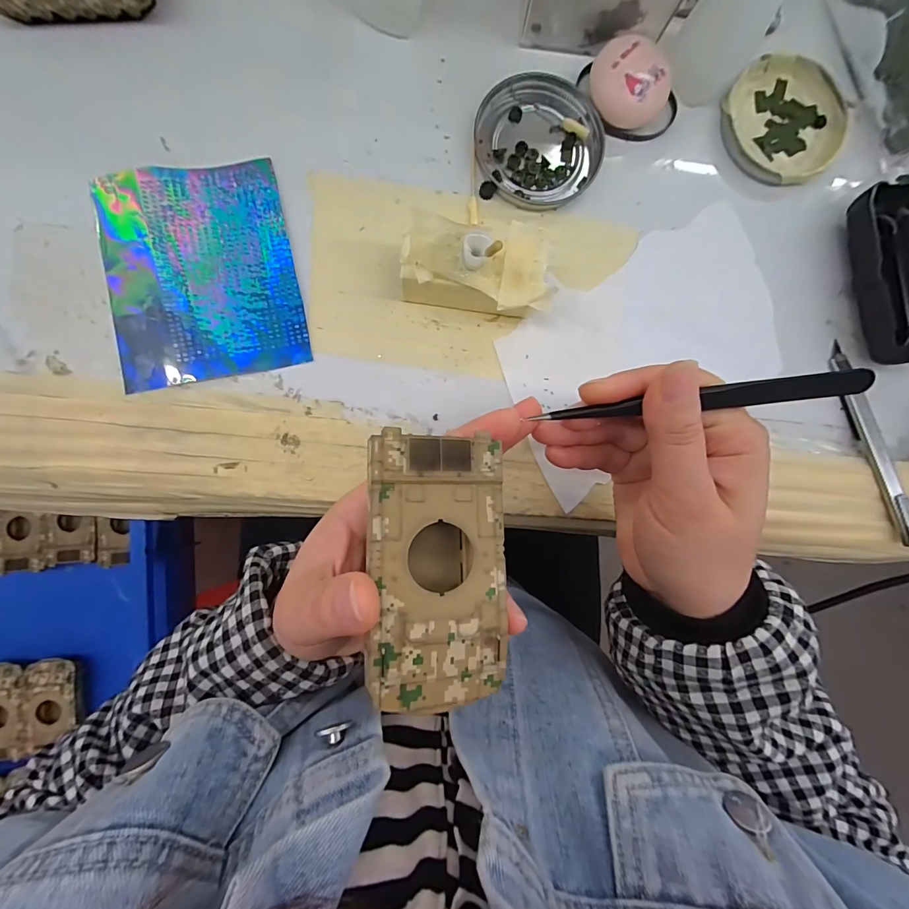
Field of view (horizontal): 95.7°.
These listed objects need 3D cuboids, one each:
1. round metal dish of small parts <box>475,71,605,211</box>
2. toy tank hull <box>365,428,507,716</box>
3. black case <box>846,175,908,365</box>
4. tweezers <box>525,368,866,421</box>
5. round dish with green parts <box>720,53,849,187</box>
[{"bbox_3d":[0.052,-0.196,0.255,0.074,0.009,0.081,0,88,-5],"label":"round metal dish of small parts"},{"bbox_3d":[-0.005,0.041,0.153,0.048,0.026,0.095,0,88,-5],"label":"toy tank hull"},{"bbox_3d":[0.288,-0.116,0.264,0.056,0.024,0.112,-10,89,-5],"label":"black case"},{"bbox_3d":[0.100,-0.023,0.170,0.129,0.006,0.009,-6,89,7],"label":"tweezers"},{"bbox_3d":[0.215,-0.218,0.269,0.076,0.009,0.078,0,88,-5],"label":"round dish with green parts"}]

